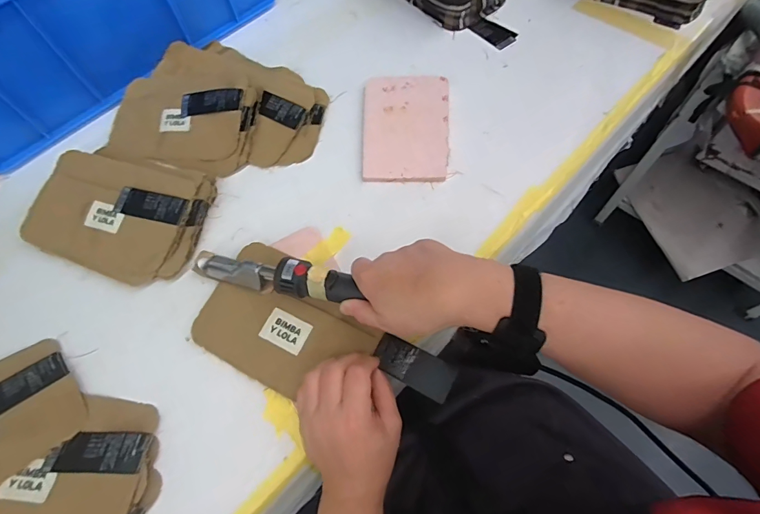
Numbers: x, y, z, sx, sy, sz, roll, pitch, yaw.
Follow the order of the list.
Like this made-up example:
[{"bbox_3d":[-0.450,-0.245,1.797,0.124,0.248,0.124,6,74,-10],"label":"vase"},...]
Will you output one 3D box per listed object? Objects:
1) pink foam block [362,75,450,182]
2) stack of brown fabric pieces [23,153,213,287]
[{"bbox_3d":[0.035,-0.179,0.530,0.114,0.009,0.181,1,64,4],"label":"pink foam block"},{"bbox_3d":[-0.321,-0.055,0.487,0.220,0.020,0.147,12,65,9],"label":"stack of brown fabric pieces"}]

